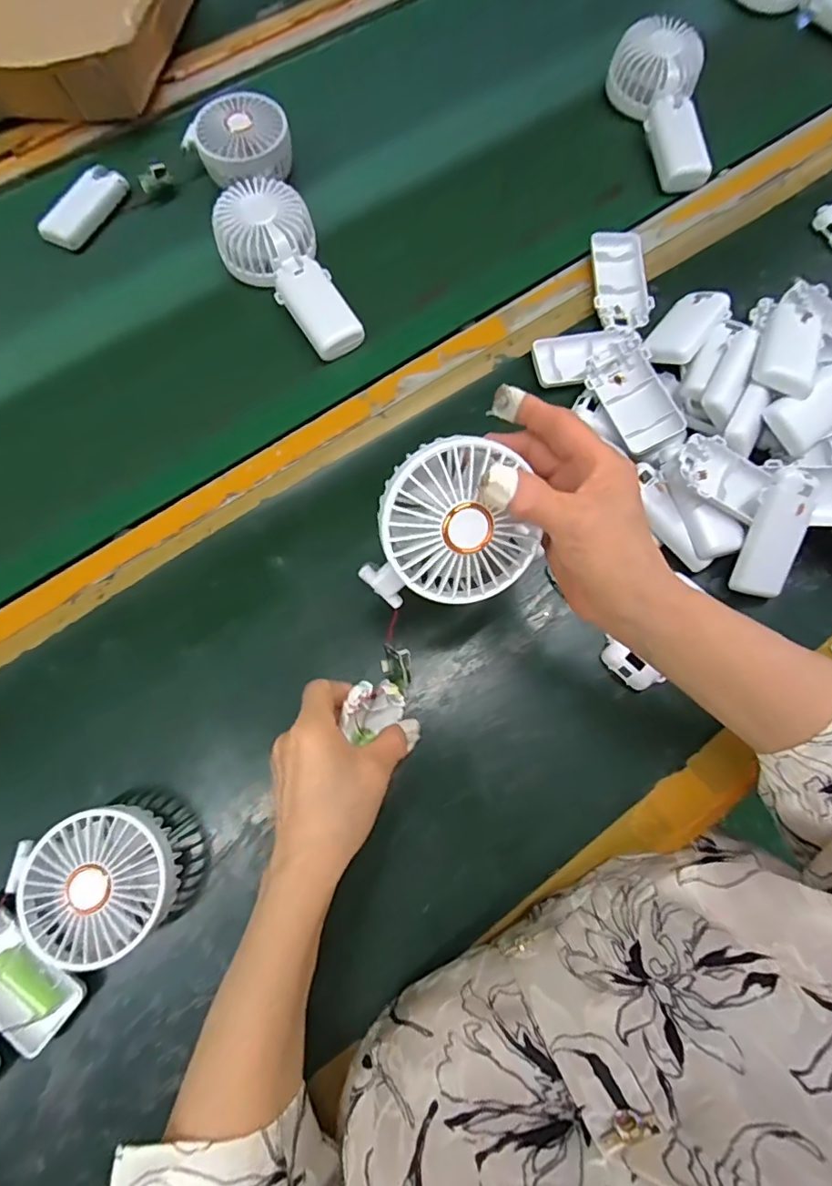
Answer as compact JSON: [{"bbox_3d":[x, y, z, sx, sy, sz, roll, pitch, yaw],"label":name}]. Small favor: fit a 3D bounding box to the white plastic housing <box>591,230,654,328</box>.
[{"bbox_3d":[0.184,-0.281,0.478,0.050,0.018,0.099,1,74,-1],"label":"white plastic housing"}]

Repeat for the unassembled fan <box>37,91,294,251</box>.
[{"bbox_3d":[-0.242,-0.407,0.508,0.247,0.049,0.075,-19,75,-6],"label":"unassembled fan"}]

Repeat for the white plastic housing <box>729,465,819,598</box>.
[{"bbox_3d":[0.268,-0.044,0.392,0.045,0.018,0.093,12,105,3],"label":"white plastic housing"}]

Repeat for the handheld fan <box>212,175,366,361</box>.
[{"bbox_3d":[-0.117,-0.284,0.472,0.083,0.046,0.177,-23,75,-7],"label":"handheld fan"}]

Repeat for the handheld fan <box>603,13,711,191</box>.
[{"bbox_3d":[0.264,-0.493,0.535,0.077,0.050,0.172,-17,74,-5],"label":"handheld fan"}]

